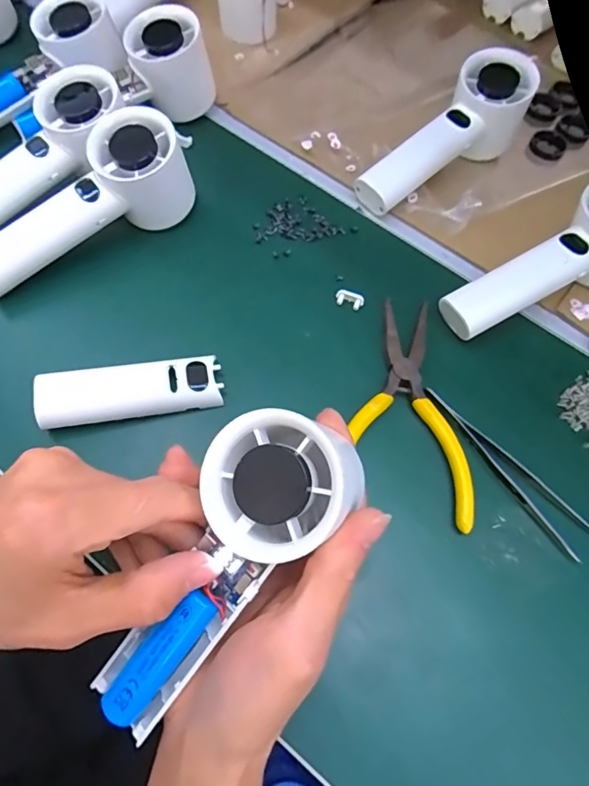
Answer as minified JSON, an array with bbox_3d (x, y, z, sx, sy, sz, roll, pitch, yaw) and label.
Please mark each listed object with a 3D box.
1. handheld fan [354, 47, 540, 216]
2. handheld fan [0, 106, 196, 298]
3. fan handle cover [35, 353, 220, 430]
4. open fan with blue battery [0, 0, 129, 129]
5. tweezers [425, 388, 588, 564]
[{"bbox_3d":[0.114,-0.195,0.383,0.159,0.053,0.056,-38,73,-3],"label":"handheld fan"},{"bbox_3d":[-0.145,-0.124,0.323,0.157,0.061,0.055,-27,70,-14],"label":"handheld fan"},{"bbox_3d":[-0.097,-0.001,0.291,0.102,0.023,0.033,-10,67,-8],"label":"fan handle cover"},{"bbox_3d":[-0.205,-0.241,0.373,0.153,0.046,0.047,-37,72,-1],"label":"open fan with blue battery"},{"bbox_3d":[0.129,0.041,0.292,0.023,0.006,0.124,-35,72,-17],"label":"tweezers"}]

